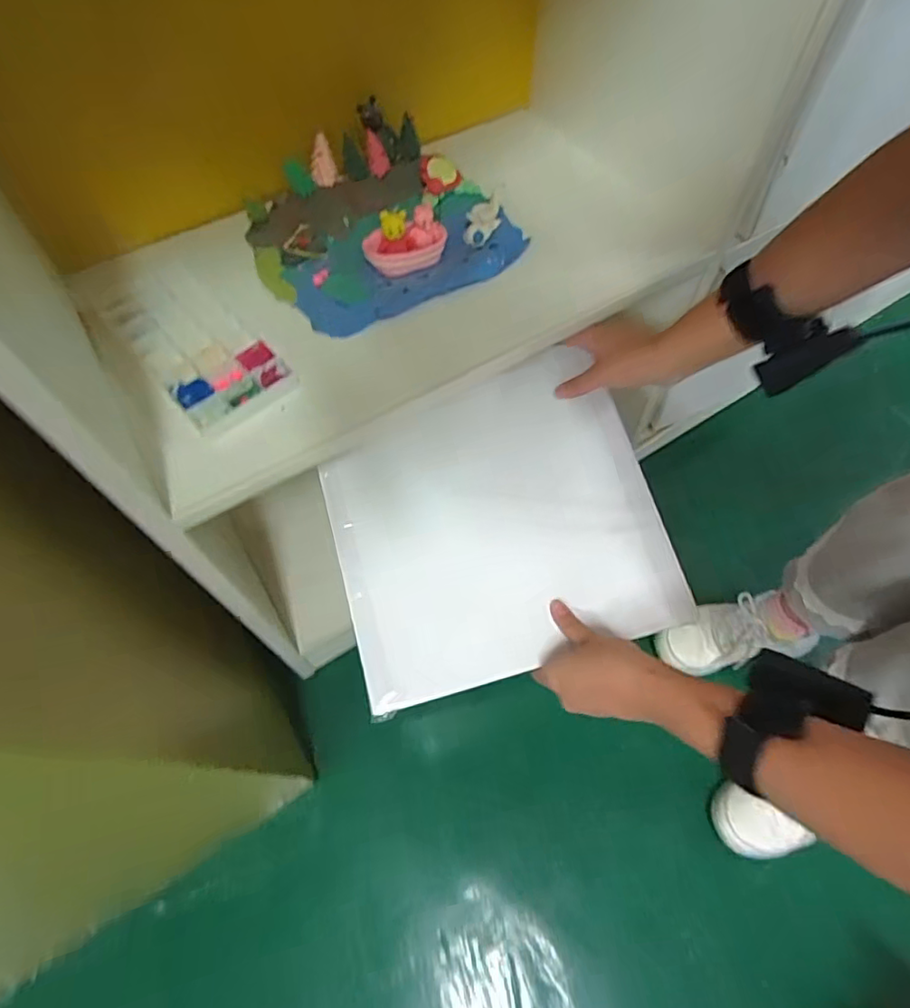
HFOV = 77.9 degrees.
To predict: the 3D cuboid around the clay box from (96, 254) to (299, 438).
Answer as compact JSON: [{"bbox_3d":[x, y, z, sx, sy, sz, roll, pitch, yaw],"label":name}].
[{"bbox_3d":[-0.230,-0.146,0.498,0.095,0.012,0.198,-37,70,-19],"label":"clay box"}]

